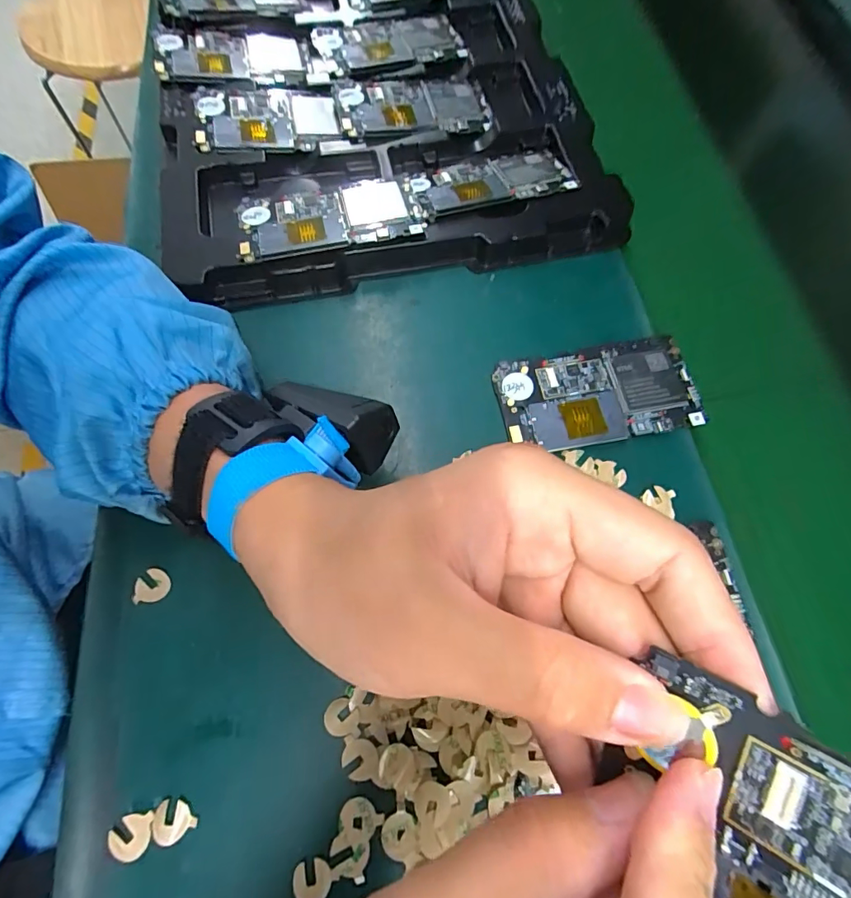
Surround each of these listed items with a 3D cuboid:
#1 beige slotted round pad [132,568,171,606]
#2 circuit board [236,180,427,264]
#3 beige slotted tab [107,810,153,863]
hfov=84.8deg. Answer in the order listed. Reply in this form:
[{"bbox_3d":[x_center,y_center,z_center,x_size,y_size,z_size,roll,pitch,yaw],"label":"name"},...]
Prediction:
[{"bbox_3d":[-0.149,0.074,0.253,0.019,0.004,0.017,-7,70,-7],"label":"beige slotted round pad"},{"bbox_3d":[-0.067,-0.159,0.322,0.121,0.008,0.062,-13,61,-6],"label":"circuit board"},{"bbox_3d":[-0.136,0.178,0.213,0.018,0.004,0.017,-6,69,-6],"label":"beige slotted tab"}]

